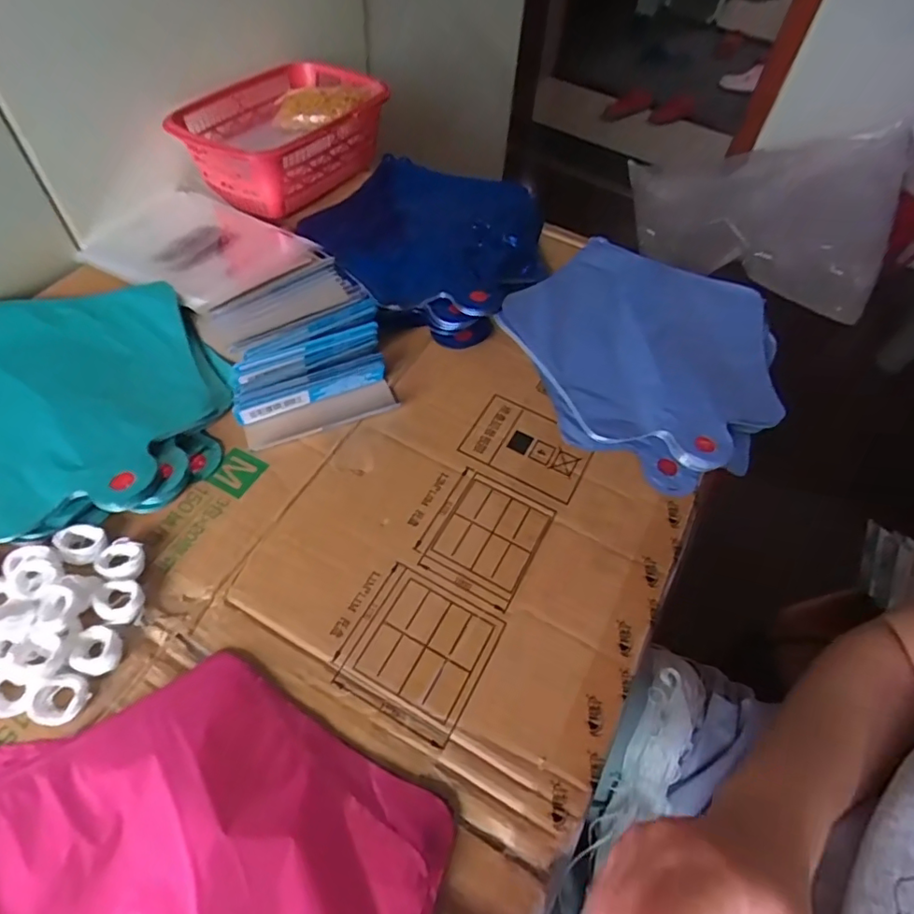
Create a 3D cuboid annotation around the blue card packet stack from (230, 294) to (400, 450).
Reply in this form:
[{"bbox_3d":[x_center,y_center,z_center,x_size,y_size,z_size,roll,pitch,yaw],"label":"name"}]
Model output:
[{"bbox_3d":[-0.111,-0.068,0.435,0.116,0.037,0.090,-17,58,-16],"label":"blue card packet stack"}]

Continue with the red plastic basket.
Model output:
[{"bbox_3d":[-0.181,-0.337,0.613,0.147,0.086,0.219,30,58,16],"label":"red plastic basket"}]

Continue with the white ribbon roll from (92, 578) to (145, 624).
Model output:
[{"bbox_3d":[-0.199,0.085,0.338,0.029,0.010,0.024,29,58,15],"label":"white ribbon roll"}]

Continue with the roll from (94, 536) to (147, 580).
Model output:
[{"bbox_3d":[-0.205,0.065,0.353,0.028,0.010,0.026,2,55,-3],"label":"roll"}]

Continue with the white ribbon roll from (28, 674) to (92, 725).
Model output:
[{"bbox_3d":[-0.215,0.132,0.310,0.023,0.008,0.027,24,56,12],"label":"white ribbon roll"}]

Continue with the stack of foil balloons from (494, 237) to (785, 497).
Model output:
[{"bbox_3d":[0.163,-0.098,0.494,0.227,0.014,0.245,29,57,15],"label":"stack of foil balloons"}]

